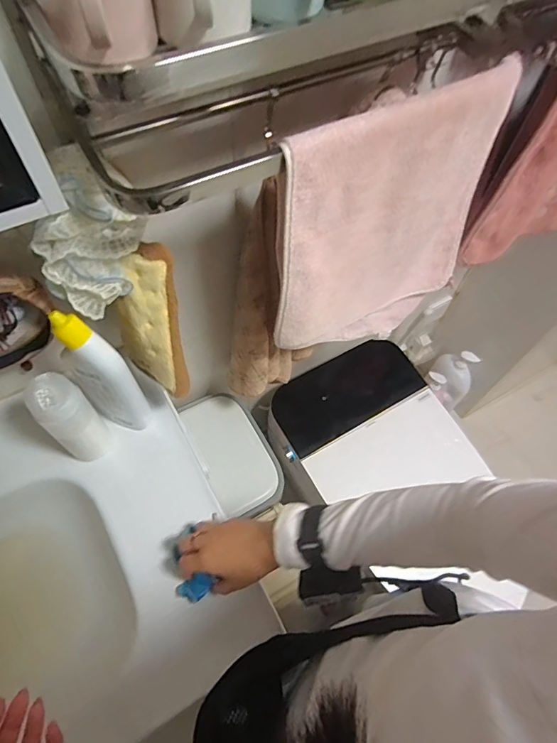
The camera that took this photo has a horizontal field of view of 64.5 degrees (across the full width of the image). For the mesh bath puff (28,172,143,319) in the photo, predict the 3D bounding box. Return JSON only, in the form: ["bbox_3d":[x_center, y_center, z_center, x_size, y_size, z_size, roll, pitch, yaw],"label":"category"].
[{"bbox_3d":[-0.185,-0.122,0.444,0.107,0.122,0.048,-24,65,-15],"label":"mesh bath puff"}]

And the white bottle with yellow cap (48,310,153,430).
[{"bbox_3d":[-0.218,0.011,0.559,0.060,0.223,0.076,-38,69,-21],"label":"white bottle with yellow cap"}]

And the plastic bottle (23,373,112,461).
[{"bbox_3d":[-0.264,0.065,0.576,0.049,0.187,0.064,39,66,18],"label":"plastic bottle"}]

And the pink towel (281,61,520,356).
[{"bbox_3d":[0.131,-0.161,0.583,0.297,0.376,0.044,-21,64,-14],"label":"pink towel"}]

